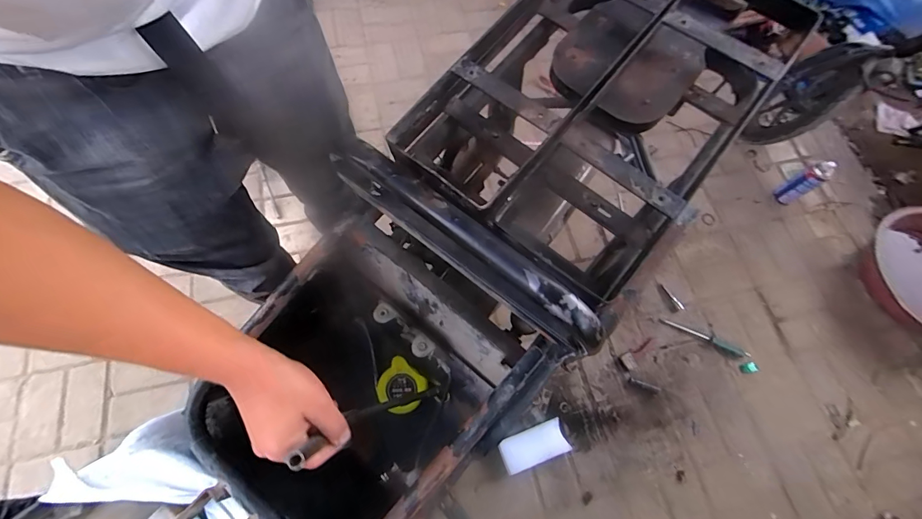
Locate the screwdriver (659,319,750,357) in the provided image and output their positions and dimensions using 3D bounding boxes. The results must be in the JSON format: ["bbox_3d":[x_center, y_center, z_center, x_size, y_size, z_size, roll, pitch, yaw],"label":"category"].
[{"bbox_3d":[0.677,0.214,1.112,0.234,0.026,0.024,25,68,9],"label":"screwdriver"}]

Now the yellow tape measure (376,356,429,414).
[{"bbox_3d":[-0.090,0.193,0.597,0.068,0.034,0.065,39,71,13],"label":"yellow tape measure"}]

